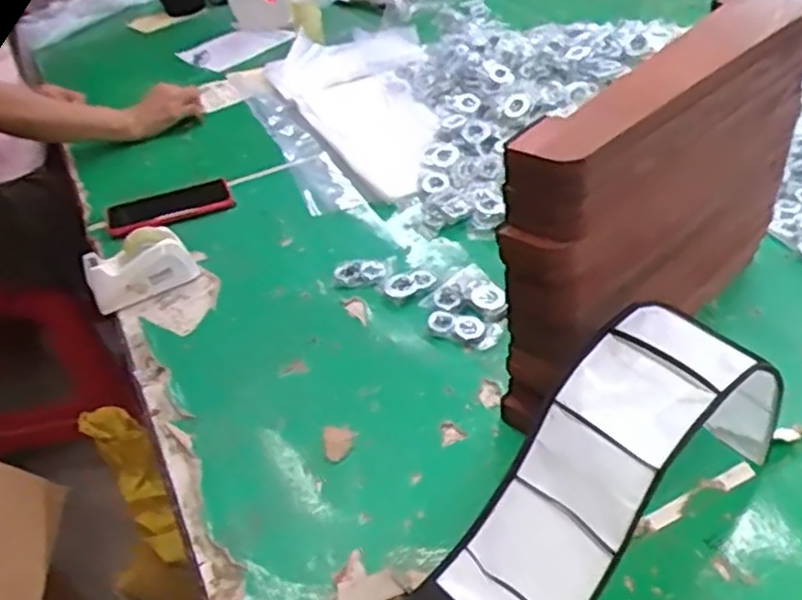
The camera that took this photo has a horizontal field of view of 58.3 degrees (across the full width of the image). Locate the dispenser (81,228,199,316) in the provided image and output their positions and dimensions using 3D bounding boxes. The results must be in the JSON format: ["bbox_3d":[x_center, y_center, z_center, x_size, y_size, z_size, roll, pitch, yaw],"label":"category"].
[{"bbox_3d":[-0.297,-0.034,0.816,0.115,0.075,0.065,-30,44,-26],"label":"dispenser"}]

